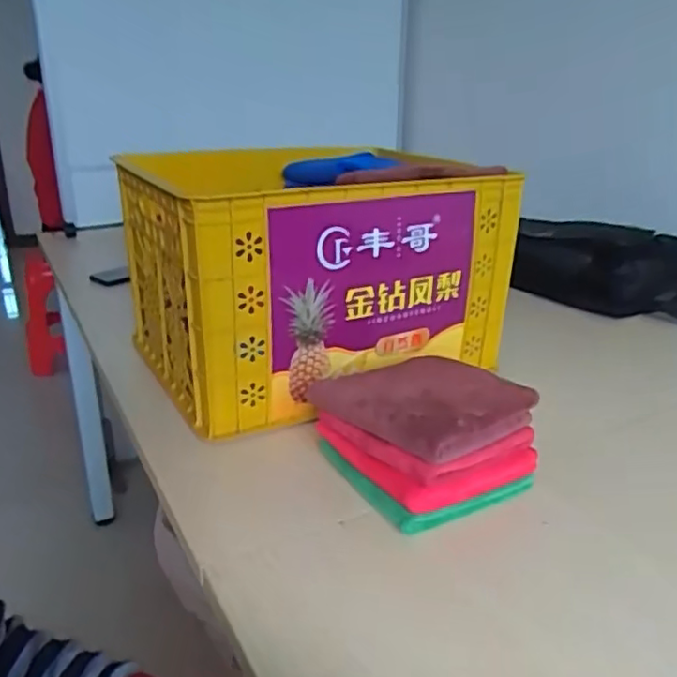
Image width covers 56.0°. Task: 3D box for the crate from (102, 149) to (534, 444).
[{"bbox_3d":[-0.039,-0.093,0.899,0.441,0.272,0.365,-14,26,-32],"label":"crate"}]

